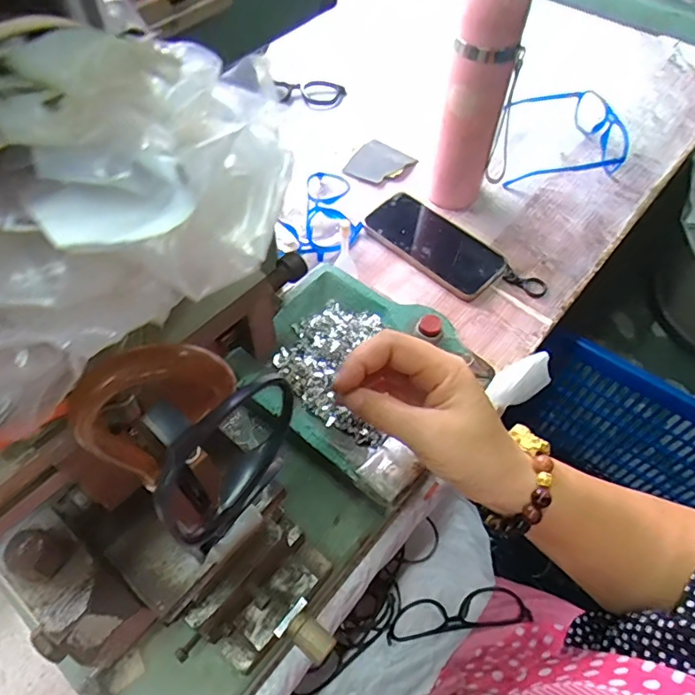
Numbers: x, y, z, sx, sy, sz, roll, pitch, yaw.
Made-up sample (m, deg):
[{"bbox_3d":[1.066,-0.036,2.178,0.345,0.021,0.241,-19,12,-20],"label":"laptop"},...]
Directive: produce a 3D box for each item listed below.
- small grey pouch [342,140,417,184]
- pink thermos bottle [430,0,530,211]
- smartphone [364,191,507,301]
[{"bbox_3d":[0.044,-0.239,0.665,0.066,0.019,0.078,28,62,16],"label":"small grey pouch"},{"bbox_3d":[0.131,-0.260,0.541,0.065,0.236,0.067,11,59,6],"label":"pink thermos bottle"},{"bbox_3d":[0.102,-0.121,0.590,0.087,0.015,0.157,-40,67,-22],"label":"smartphone"}]

